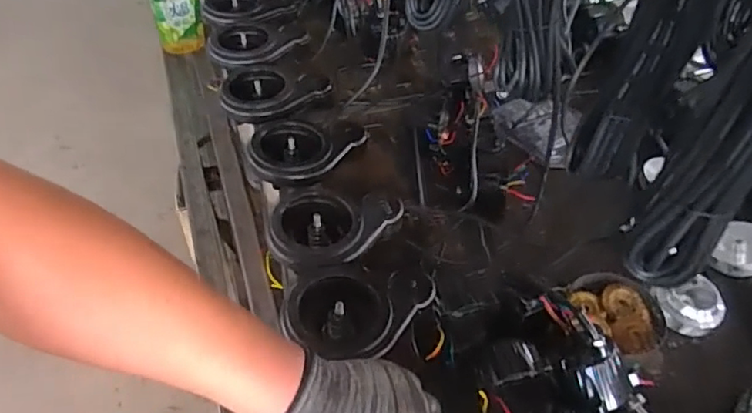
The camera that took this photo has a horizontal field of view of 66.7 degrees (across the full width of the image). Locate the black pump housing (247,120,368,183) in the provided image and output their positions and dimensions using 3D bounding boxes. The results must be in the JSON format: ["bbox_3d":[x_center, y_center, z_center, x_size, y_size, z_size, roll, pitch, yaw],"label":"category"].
[{"bbox_3d":[-0.098,-0.071,0.806,0.154,0.047,0.121,6,47,3],"label":"black pump housing"}]

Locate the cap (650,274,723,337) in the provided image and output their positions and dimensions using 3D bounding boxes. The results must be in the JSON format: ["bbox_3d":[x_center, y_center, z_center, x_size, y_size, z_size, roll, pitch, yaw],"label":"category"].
[{"bbox_3d":[0.451,0.139,0.823,0.092,0.034,0.090,2,47,-2],"label":"cap"}]

